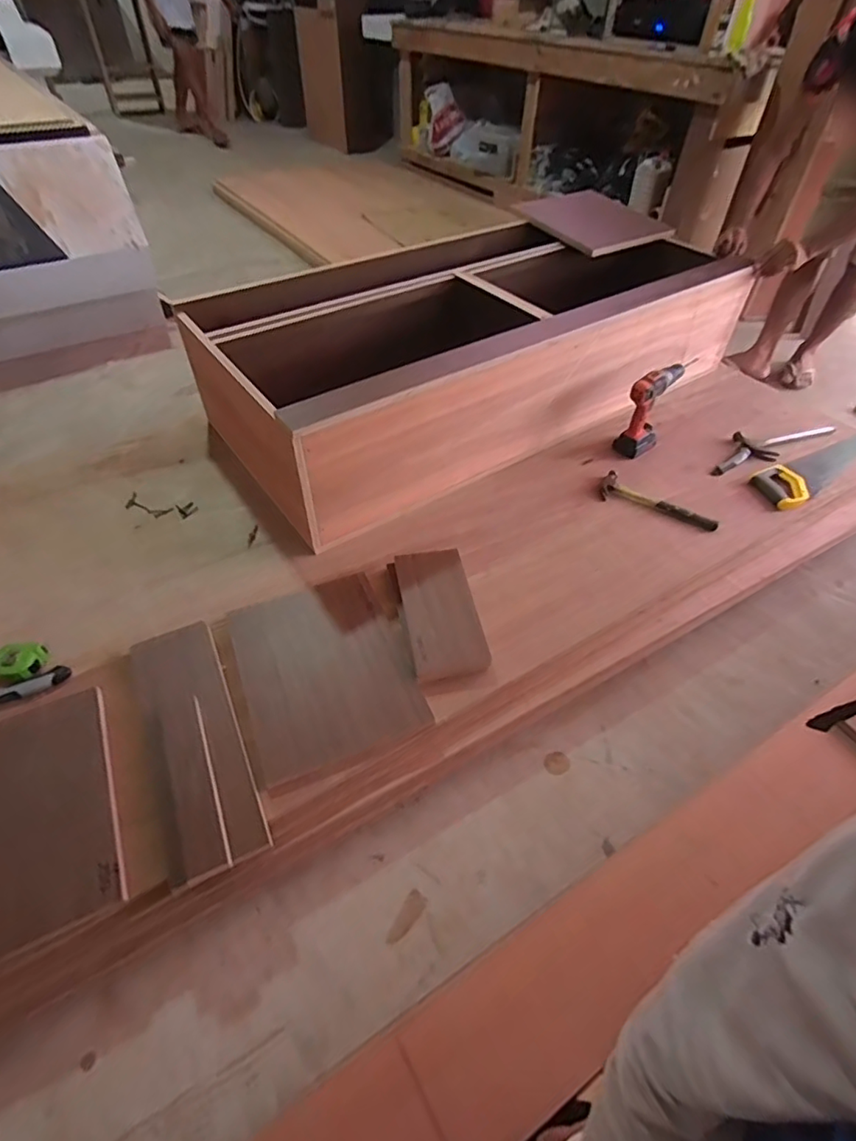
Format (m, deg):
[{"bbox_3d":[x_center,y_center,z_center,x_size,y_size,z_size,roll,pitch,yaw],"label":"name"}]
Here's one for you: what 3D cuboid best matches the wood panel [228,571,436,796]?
[{"bbox_3d":[-0.195,0.185,1.046,0.297,0.022,0.376,-17,53,-16],"label":"wood panel"}]

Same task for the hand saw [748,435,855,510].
[{"bbox_3d":[1.073,-0.307,1.515,0.521,0.034,0.144,-31,55,-26],"label":"hand saw"}]

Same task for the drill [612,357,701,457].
[{"bbox_3d":[0.613,-0.451,1.512,0.095,0.215,0.171,30,53,23],"label":"drill"}]

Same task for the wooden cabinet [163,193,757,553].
[{"bbox_3d":[0.161,-0.702,1.582,1.518,0.361,0.723,-28,54,-24],"label":"wooden cabinet"}]

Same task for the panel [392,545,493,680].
[{"bbox_3d":[0.026,0.080,1.128,0.147,0.026,0.307,-16,49,2],"label":"panel"}]

